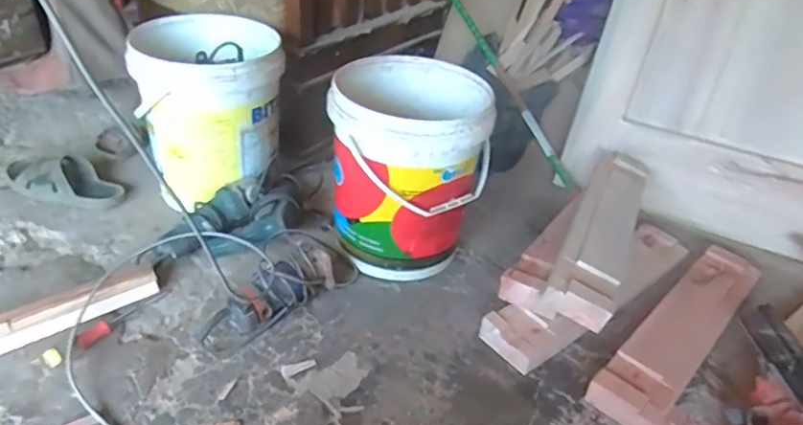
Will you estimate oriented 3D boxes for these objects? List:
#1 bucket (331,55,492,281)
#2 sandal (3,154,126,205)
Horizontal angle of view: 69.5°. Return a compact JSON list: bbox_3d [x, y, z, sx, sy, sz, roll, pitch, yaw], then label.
[{"bbox_3d":[0.014,-0.096,1.192,0.303,0.341,0.303,5,36,0],"label":"bucket"},{"bbox_3d":[-0.761,-0.071,1.303,0.265,0.056,0.127,3,36,-3],"label":"sandal"}]

